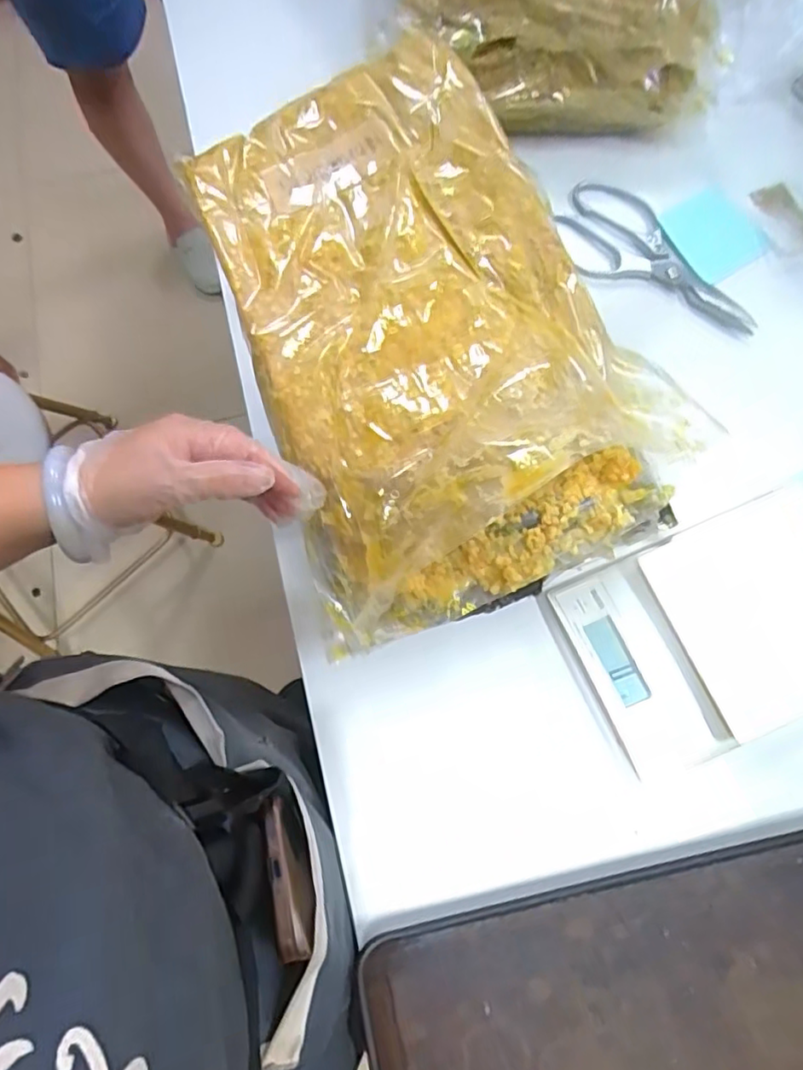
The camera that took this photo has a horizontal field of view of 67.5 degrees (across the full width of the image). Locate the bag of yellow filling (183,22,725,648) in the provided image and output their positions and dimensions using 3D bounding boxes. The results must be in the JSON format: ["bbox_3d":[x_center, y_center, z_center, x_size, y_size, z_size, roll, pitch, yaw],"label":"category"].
[{"bbox_3d":[0.007,-0.137,0.420,0.239,0.139,0.372,-23,75,-2],"label":"bag of yellow filling"}]

